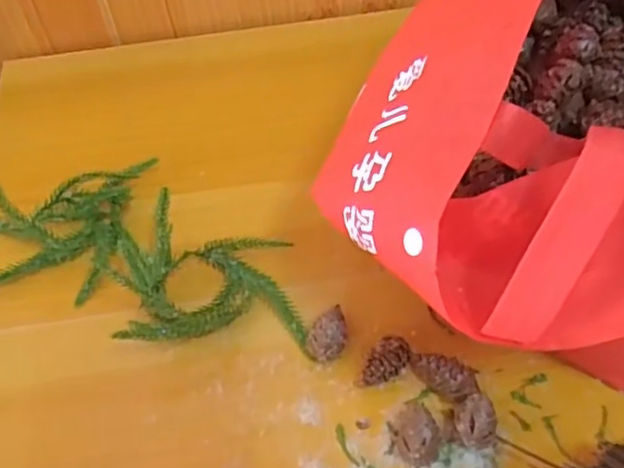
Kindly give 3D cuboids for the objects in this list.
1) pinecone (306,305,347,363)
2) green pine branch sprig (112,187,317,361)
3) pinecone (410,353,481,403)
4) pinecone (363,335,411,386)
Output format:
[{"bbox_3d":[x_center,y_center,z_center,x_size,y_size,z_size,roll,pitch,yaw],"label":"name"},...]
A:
[{"bbox_3d":[0.010,0.062,0.401,0.021,0.022,0.039,10,53,13],"label":"pinecone"},{"bbox_3d":[-0.069,0.025,0.422,0.122,0.043,0.104,-6,51,0],"label":"green pine branch sprig"},{"bbox_3d":[0.076,0.081,0.382,0.041,0.018,0.022,28,59,25],"label":"pinecone"},{"bbox_3d":[0.043,0.076,0.389,0.020,0.022,0.032,29,59,25],"label":"pinecone"}]

